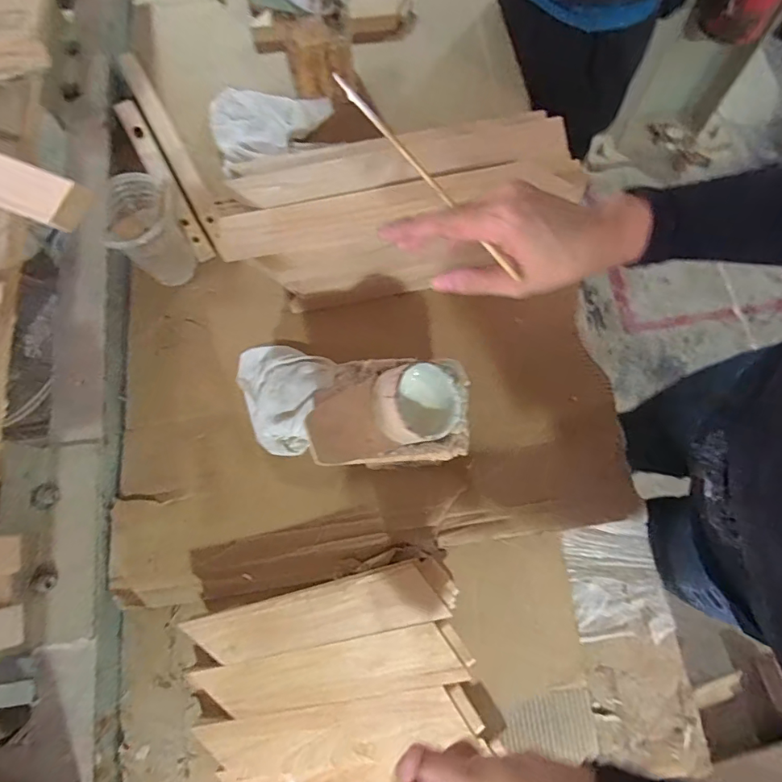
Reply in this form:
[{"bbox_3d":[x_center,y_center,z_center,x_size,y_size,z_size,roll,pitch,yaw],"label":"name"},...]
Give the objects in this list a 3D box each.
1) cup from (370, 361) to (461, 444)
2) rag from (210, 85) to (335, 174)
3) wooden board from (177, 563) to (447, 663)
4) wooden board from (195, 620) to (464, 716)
[{"bbox_3d":[0.024,0.012,0.503,0.093,0.058,0.085,-25,90,-38],"label":"cup"},{"bbox_3d":[-0.202,-0.458,0.827,0.208,0.052,0.142,-19,73,-4],"label":"rag"},{"bbox_3d":[-0.084,0.253,0.545,0.278,0.015,0.063,-10,73,-1],"label":"wooden board"},{"bbox_3d":[-0.065,0.312,0.528,0.280,0.017,0.063,-10,73,-1],"label":"wooden board"}]

